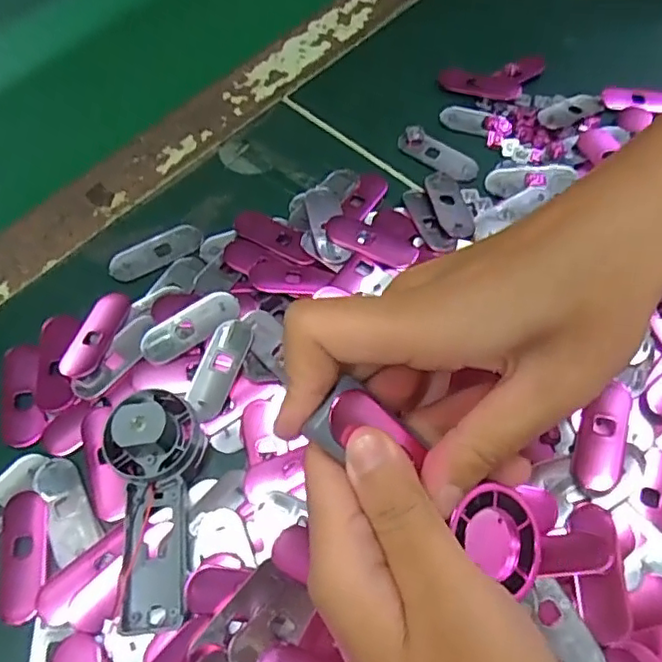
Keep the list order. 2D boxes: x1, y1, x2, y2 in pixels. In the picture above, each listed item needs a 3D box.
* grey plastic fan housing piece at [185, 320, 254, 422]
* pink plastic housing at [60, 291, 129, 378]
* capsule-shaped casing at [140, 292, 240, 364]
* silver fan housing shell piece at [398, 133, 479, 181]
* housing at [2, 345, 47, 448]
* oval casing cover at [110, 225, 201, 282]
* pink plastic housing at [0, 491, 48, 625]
[{"bbox_3d":[-0.052,0.017,0.279,0.019,0.007,0.047,20,64,10],"label":"grey plastic fan housing piece"},{"bbox_3d":[-0.112,0.001,0.291,0.019,0.004,0.048,16,63,8],"label":"pink plastic housing"},{"bbox_3d":[-0.067,-0.002,0.289,0.049,0.007,0.018,-29,66,-14],"label":"capsule-shaped casing"},{"bbox_3d":[0.062,-0.101,0.350,0.050,0.004,0.017,33,67,16],"label":"silver fan housing shell piece"},{"bbox_3d":[-0.143,0.028,0.278,0.018,0.004,0.051,-16,63,-8],"label":"housing"},{"bbox_3d":[-0.092,-0.042,0.318,0.049,0.004,0.020,-25,65,-12],"label":"oval casing cover"},{"bbox_3d":[-0.125,0.090,0.245,0.020,0.004,0.049,-13,63,-6],"label":"pink plastic housing"}]

